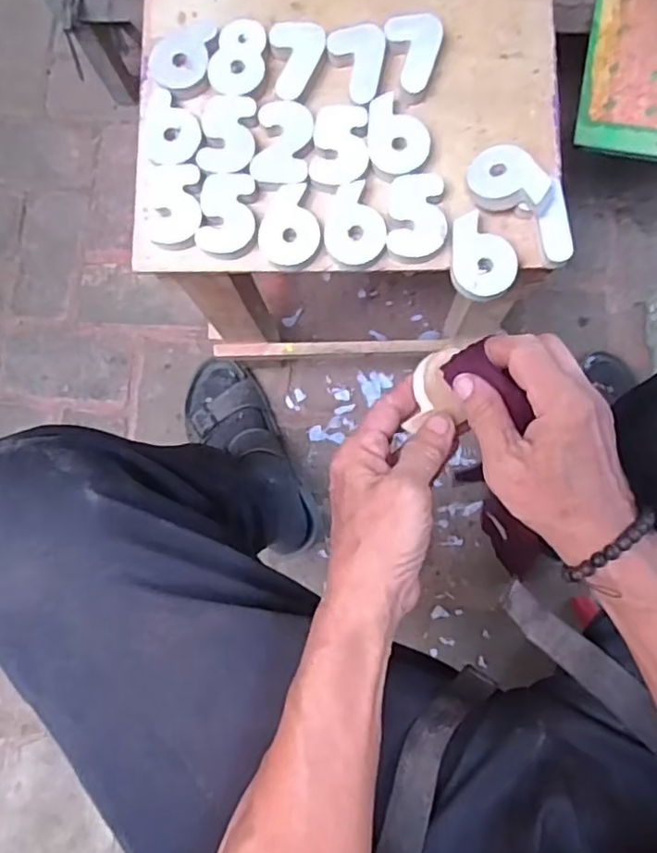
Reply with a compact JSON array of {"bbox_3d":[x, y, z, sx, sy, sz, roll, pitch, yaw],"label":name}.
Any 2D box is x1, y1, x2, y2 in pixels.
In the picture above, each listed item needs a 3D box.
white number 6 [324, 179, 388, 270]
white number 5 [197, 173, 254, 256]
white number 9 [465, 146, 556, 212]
[{"bbox_3d":[0.019,-0.151,0.465,0.044,0.007,0.063,-8,83,2],"label":"white number 6"},{"bbox_3d":[-0.076,-0.161,0.467,0.042,0.004,0.062,4,84,4],"label":"white number 5"},{"bbox_3d":[0.132,-0.178,0.452,0.060,0.016,0.042,29,100,29],"label":"white number 9"}]

